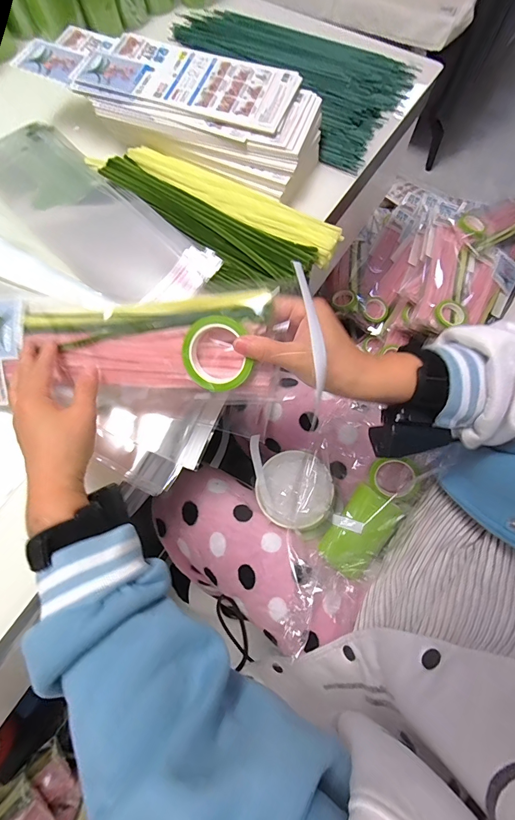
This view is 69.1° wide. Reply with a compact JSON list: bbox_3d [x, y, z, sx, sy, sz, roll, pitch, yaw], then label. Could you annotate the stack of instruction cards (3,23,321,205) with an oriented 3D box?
[{"bbox_3d":[-0.116,-0.411,0.513,0.403,0.074,0.150,22,73,8],"label":"stack of instruction cards"}]

